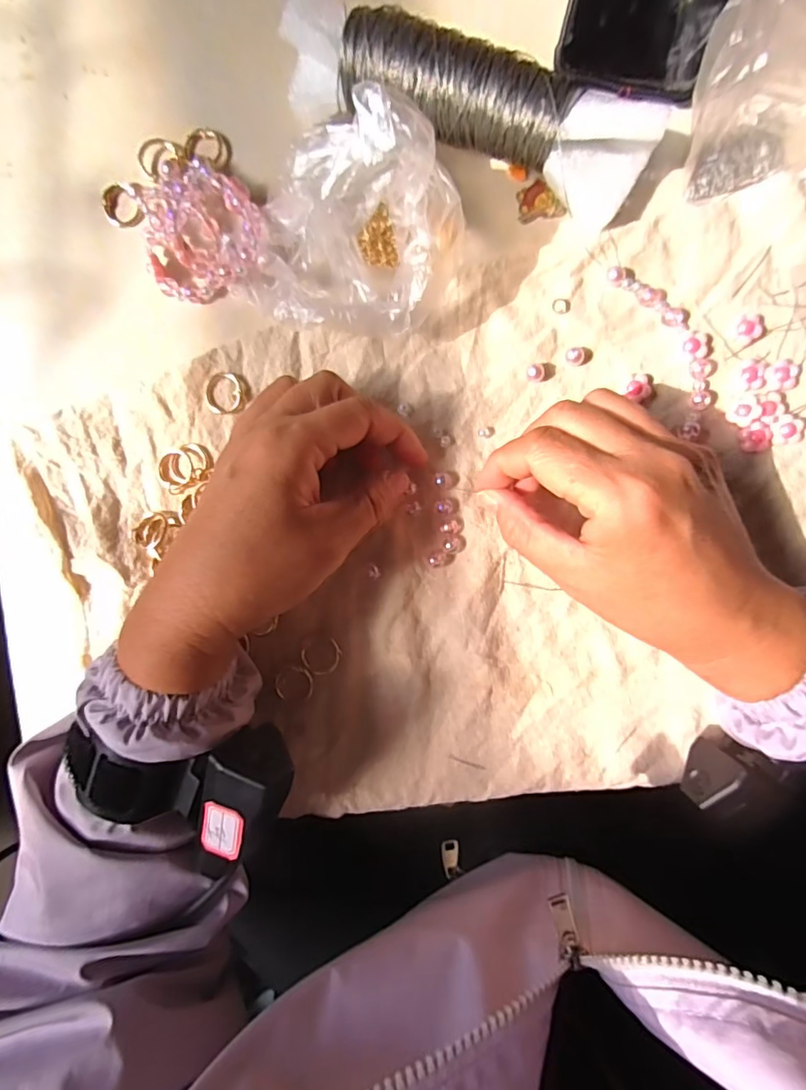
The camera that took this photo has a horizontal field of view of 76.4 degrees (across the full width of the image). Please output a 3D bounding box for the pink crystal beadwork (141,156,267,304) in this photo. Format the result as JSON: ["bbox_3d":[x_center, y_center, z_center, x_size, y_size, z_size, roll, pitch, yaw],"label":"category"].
[{"bbox_3d":[-0.106,-0.172,0.271,0.064,0.023,0.071,-6,92,4],"label":"pink crystal beadwork"}]

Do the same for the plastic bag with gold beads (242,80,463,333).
[{"bbox_3d":[-0.028,-0.146,0.238,0.106,0.076,0.083,1,93,4],"label":"plastic bag with gold beads"}]

